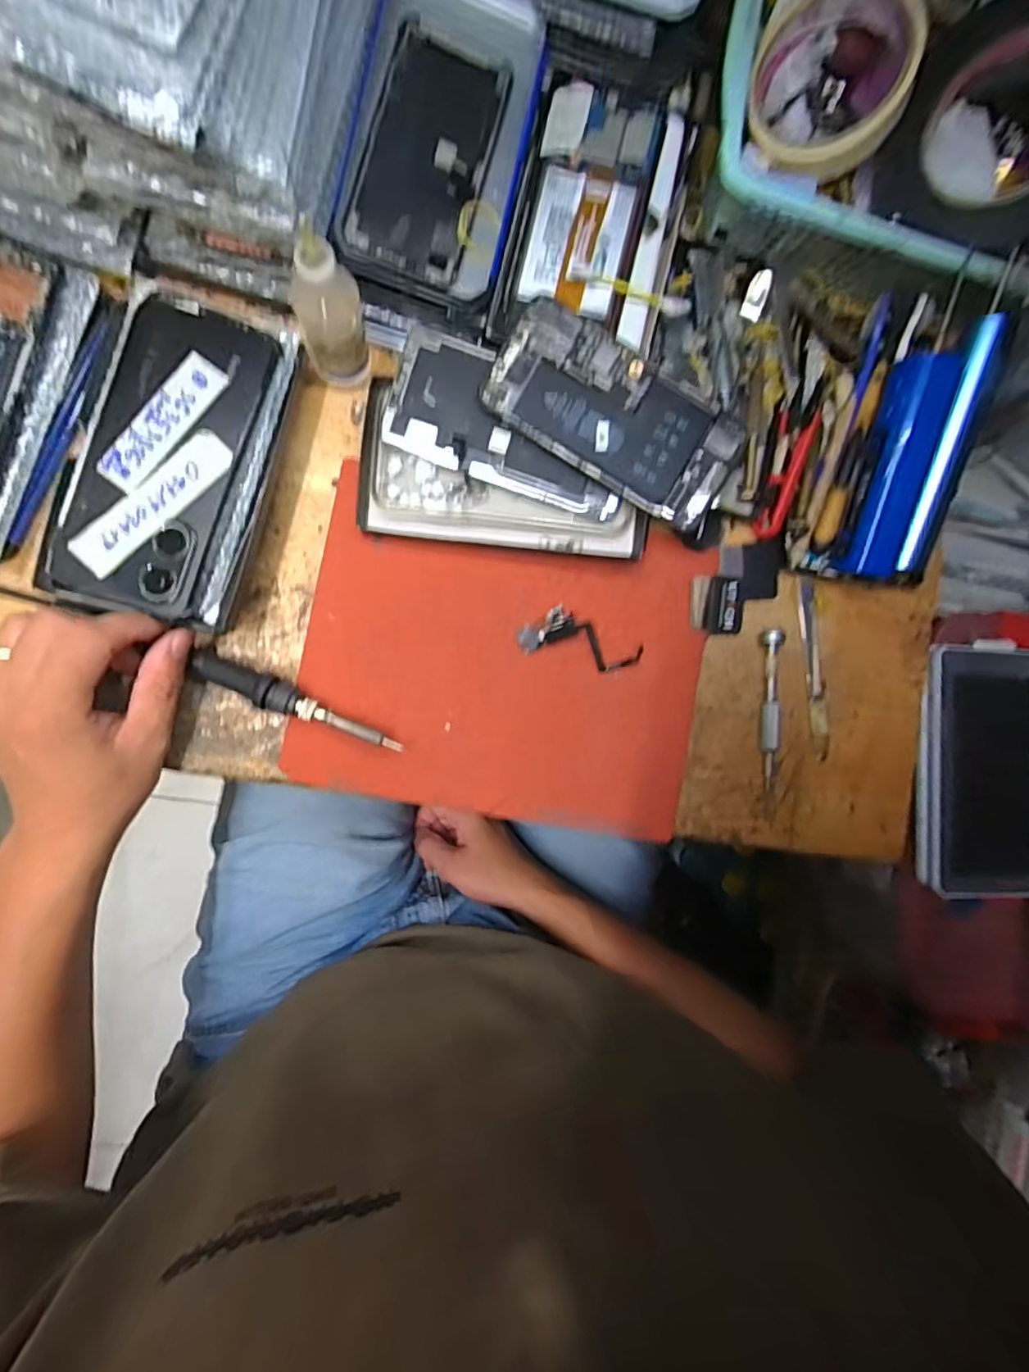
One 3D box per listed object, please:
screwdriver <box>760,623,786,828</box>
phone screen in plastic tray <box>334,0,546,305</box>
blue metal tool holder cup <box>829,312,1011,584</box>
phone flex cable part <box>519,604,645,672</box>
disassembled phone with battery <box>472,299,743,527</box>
[{"bbox_3d":[0.176,0.027,0.393,0.013,0.014,0.129,0,90,-8],"label":"screwdriver"},{"bbox_3d":[-0.042,-0.320,0.333,0.093,0.009,0.177,13,88,-8],"label":"phone screen in plastic tray"},{"bbox_3d":[0.263,-0.147,0.371,0.067,0.026,0.156,8,108,-9],"label":"blue metal tool holder cup"},{"bbox_3d":[0.044,-0.030,0.372,0.080,0.008,0.033,13,88,-8],"label":"phone flex cable part"},{"bbox_3d":[0.060,-0.163,0.346,0.153,0.004,0.073,30,94,-2],"label":"disassembled phone with battery"}]

